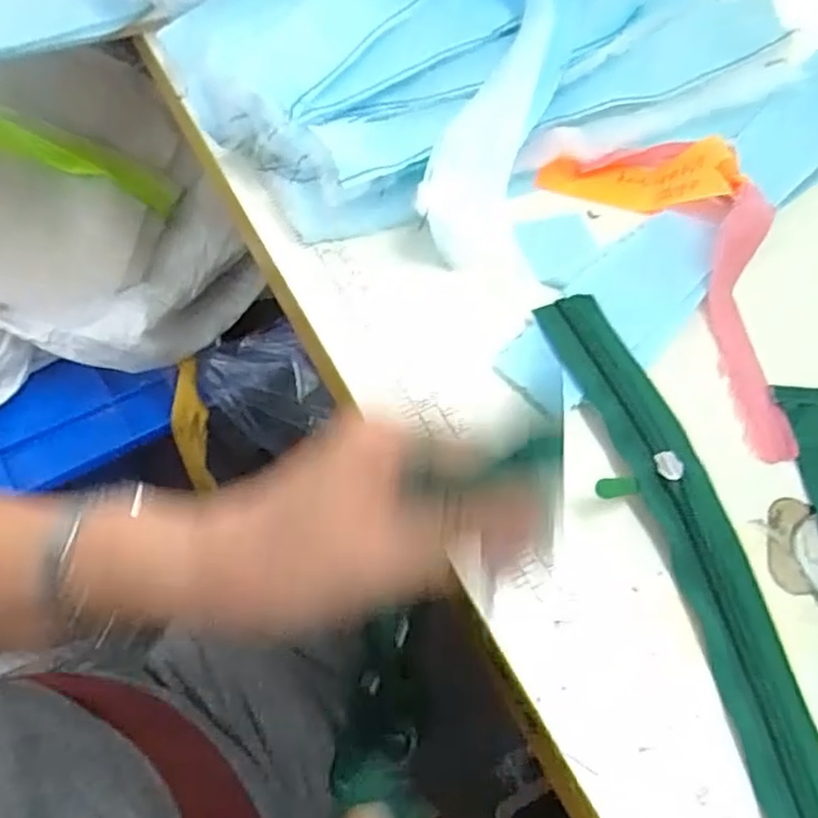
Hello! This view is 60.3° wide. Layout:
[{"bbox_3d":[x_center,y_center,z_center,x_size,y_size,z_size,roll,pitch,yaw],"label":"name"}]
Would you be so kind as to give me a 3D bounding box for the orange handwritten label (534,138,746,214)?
[{"bbox_3d":[0.123,-0.126,0.382,0.101,0.021,0.035,4,58,18],"label":"orange handwritten label"}]

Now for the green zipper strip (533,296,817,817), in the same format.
[{"bbox_3d":[0.117,0.072,0.266,0.045,0.011,0.287,-9,60,-8],"label":"green zipper strip"}]

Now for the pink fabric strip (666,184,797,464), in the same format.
[{"bbox_3d":[0.160,-0.046,0.328,0.031,0.035,0.140,-4,60,-4],"label":"pink fabric strip"}]

